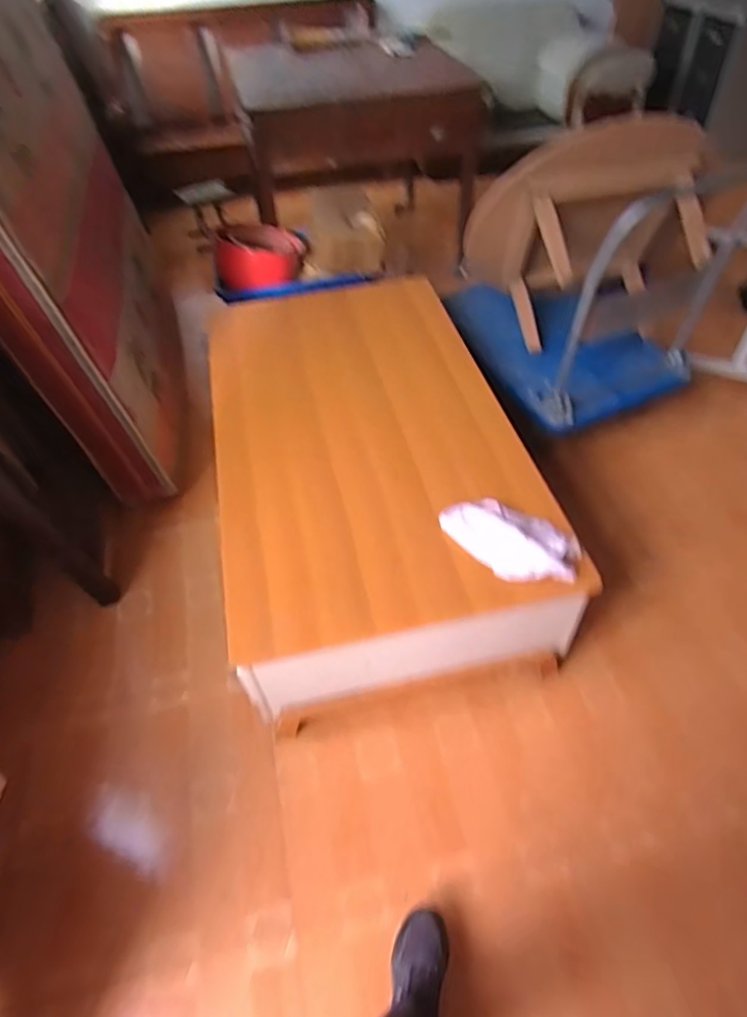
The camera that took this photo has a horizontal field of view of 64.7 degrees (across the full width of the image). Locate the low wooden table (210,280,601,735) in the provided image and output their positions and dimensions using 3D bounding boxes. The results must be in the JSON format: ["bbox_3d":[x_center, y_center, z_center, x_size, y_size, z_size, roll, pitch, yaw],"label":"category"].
[{"bbox_3d":[-0.044,-0.141,1.724,0.780,0.353,1.354,-11,49,-7],"label":"low wooden table"}]

